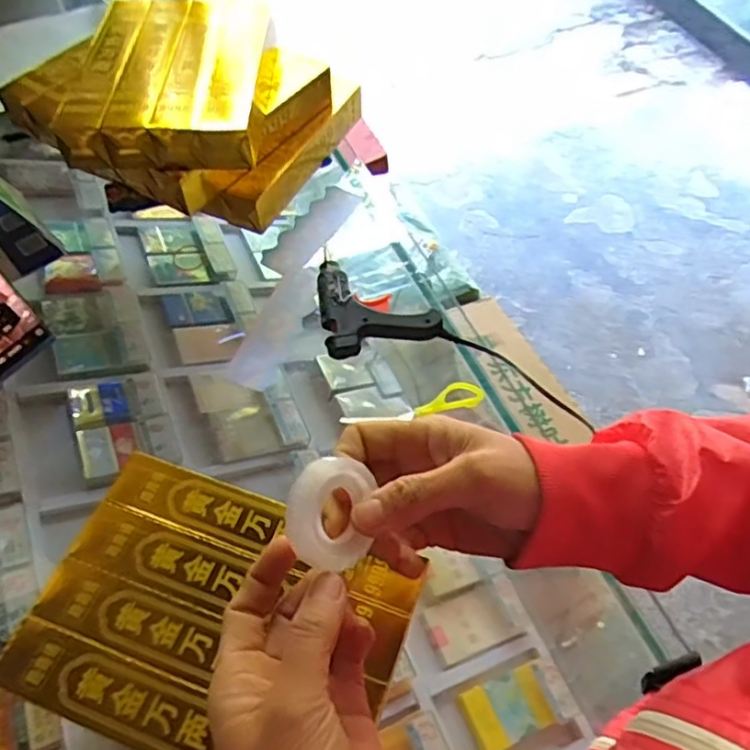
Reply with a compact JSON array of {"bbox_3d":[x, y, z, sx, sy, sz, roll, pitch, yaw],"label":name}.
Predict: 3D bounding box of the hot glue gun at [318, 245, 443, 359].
[{"bbox_3d":[0.000,-0.071,0.604,0.105,0.023,0.105,-9,57,-7],"label":"hot glue gun"}]

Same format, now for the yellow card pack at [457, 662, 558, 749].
[{"bbox_3d":[0.125,0.314,0.601,0.083,0.020,0.055,-19,59,-14],"label":"yellow card pack"}]

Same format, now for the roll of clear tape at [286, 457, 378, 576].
[{"bbox_3d":[-0.023,0.063,0.295,0.040,0.013,0.047,18,74,-22],"label":"roll of clear tape"}]

